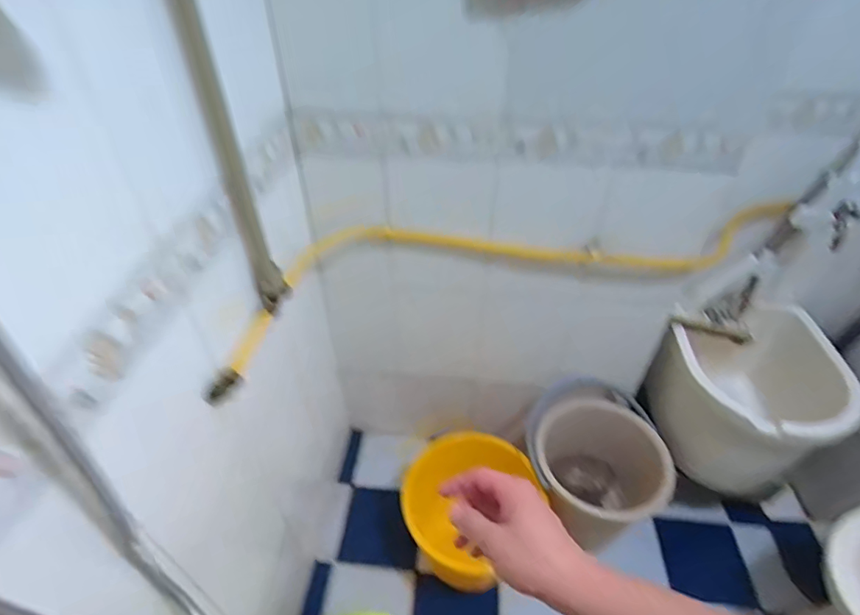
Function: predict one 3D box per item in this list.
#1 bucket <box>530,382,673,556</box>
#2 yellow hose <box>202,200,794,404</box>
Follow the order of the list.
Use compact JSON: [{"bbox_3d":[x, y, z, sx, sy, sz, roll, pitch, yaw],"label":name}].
[{"bbox_3d":[0.388,0.405,1.210,0.344,0.313,0.332,0,42,0],"label":"bucket"},{"bbox_3d":[0.126,-0.113,0.974,1.123,0.163,0.376,-19,46,-20],"label":"yellow hose"}]

